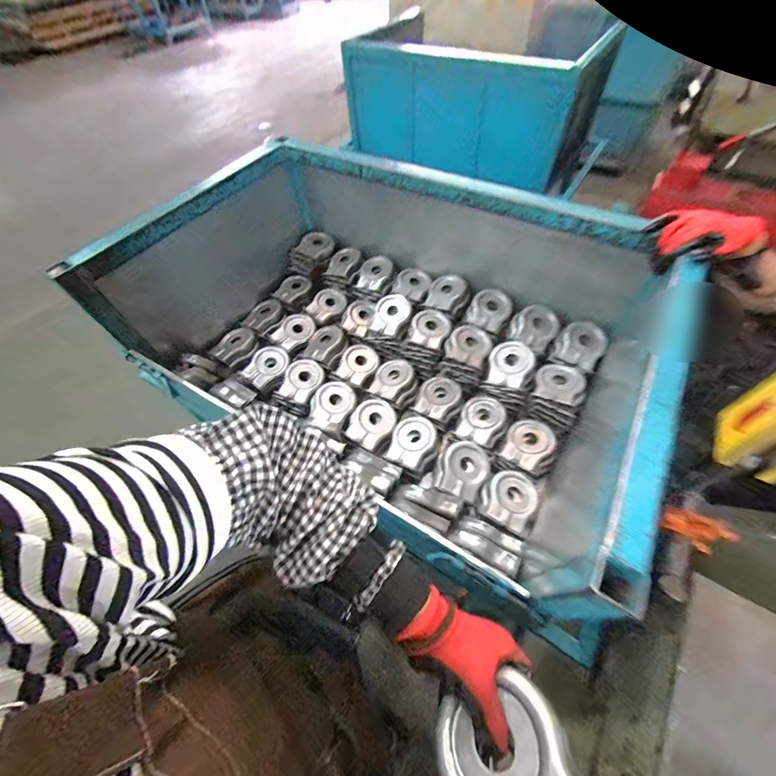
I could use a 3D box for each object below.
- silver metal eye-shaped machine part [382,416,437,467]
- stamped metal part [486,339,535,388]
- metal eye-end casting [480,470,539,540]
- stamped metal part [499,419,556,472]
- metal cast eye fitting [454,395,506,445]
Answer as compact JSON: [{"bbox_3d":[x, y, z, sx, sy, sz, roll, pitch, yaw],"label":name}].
[{"bbox_3d":[0.052,0.116,0.761,0.089,0.028,0.113,19,59,15],"label":"silver metal eye-shaped machine part"},{"bbox_3d":[0.278,-0.053,0.783,0.088,0.029,0.118,19,59,15],"label":"stamped metal part"},{"bbox_3d":[0.242,0.221,0.686,0.100,0.024,0.122,27,62,20],"label":"metal eye-end casting"},{"bbox_3d":[0.304,0.117,0.745,0.089,0.019,0.113,33,64,22],"label":"stamped metal part"},{"bbox_3d":[0.211,0.073,0.789,0.089,0.035,0.123,29,62,20],"label":"metal cast eye fitting"}]

